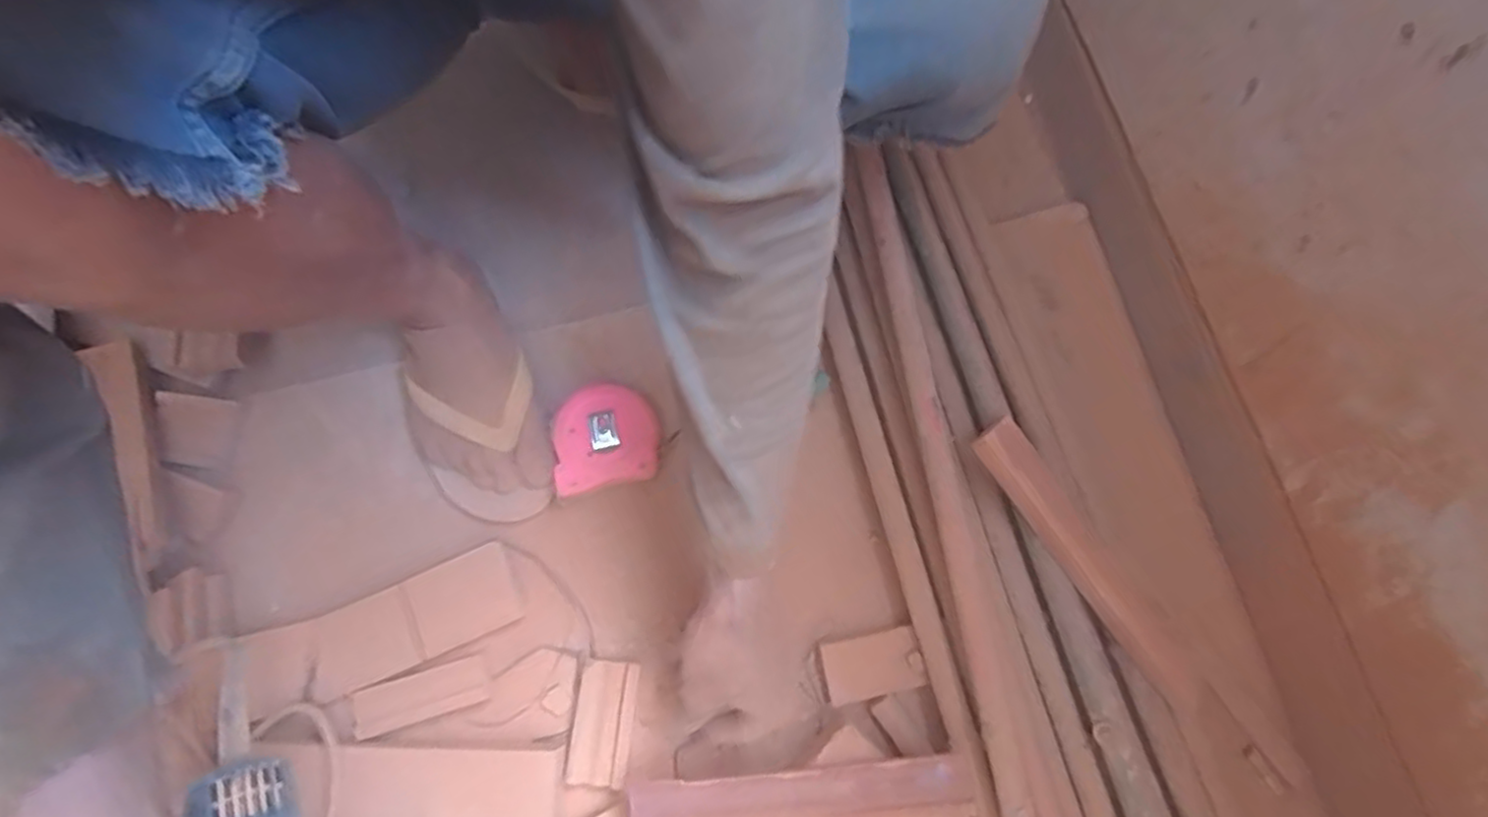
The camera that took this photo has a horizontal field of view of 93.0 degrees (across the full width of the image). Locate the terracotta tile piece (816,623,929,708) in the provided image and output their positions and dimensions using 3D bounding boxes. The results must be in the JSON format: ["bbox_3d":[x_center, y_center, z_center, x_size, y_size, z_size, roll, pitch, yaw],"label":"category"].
[{"bbox_3d":[0.097,0.198,0.544,0.076,0.014,0.046,-12,74,-2],"label":"terracotta tile piece"}]

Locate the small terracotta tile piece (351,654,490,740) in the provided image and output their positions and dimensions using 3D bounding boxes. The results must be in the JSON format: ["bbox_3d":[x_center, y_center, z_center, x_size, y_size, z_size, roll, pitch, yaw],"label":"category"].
[{"bbox_3d":[-0.251,0.223,0.548,0.100,0.010,0.034,-17,74,-3],"label":"small terracotta tile piece"}]

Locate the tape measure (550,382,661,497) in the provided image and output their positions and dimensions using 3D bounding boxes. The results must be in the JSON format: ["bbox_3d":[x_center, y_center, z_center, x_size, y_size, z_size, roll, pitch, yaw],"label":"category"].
[{"bbox_3d":[-0.116,0.025,0.589,0.090,0.037,0.085,-14,74,-2],"label":"tape measure"}]

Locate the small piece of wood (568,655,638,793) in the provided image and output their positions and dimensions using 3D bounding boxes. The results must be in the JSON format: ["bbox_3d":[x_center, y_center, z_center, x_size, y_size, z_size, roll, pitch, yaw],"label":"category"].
[{"bbox_3d":[-0.105,0.236,0.533,0.042,0.018,0.086,5,74,3],"label":"small piece of wood"}]

